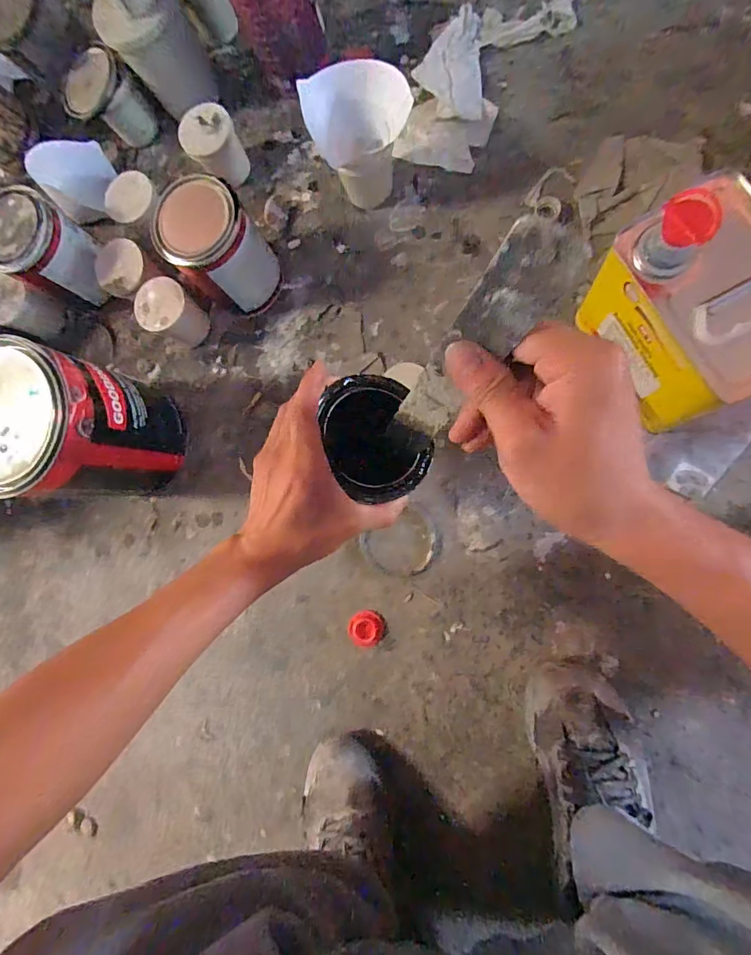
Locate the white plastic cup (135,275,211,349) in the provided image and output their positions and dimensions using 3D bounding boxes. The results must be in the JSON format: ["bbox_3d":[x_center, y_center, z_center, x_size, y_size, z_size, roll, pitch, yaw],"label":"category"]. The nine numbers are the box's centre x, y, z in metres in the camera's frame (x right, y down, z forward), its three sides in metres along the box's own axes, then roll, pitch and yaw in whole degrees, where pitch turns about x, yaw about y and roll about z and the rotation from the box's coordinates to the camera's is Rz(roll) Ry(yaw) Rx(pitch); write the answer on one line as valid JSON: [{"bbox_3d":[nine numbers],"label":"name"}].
[{"bbox_3d":[-0.274,-0.220,0.595,0.065,0.079,0.070,37,94,11],"label":"white plastic cup"}]

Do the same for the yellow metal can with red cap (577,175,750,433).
[{"bbox_3d":[0.302,-0.152,0.415,0.117,0.181,0.172,-26,82,8],"label":"yellow metal can with red cap"}]

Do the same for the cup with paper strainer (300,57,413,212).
[{"bbox_3d":[-0.016,-0.413,0.537,0.104,0.131,0.089,-31,81,8],"label":"cup with paper strainer"}]

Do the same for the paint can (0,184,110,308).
[{"bbox_3d":[-0.440,-0.305,0.600,0.109,0.141,0.102,-1,86,11],"label":"paint can"}]

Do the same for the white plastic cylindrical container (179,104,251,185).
[{"bbox_3d":[-0.214,-0.445,0.598,0.070,0.073,0.070,-1,86,11],"label":"white plastic cylindrical container"}]

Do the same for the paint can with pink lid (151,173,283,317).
[{"bbox_3d":[-0.191,-0.278,0.544,0.111,0.146,0.102,37,94,11],"label":"paint can with pink lid"}]

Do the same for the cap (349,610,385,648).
[{"bbox_3d":[-0.011,0.193,0.557,0.045,0.008,0.045,-1,86,11],"label":"cap"}]

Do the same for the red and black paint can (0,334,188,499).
[{"bbox_3d":[-0.364,-0.059,0.539,0.153,0.207,0.157,-1,86,11],"label":"red and black paint can"}]

